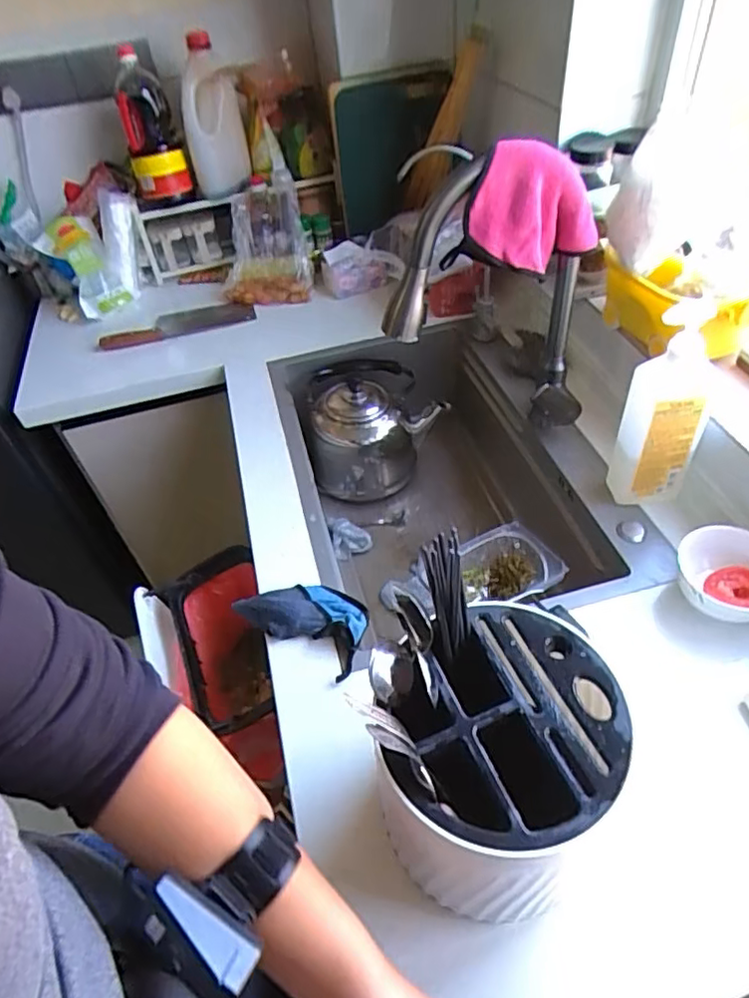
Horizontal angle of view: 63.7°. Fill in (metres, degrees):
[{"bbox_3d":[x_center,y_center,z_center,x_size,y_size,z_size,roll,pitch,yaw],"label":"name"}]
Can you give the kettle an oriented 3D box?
[{"bbox_3d":[-0.003,-0.130,1.145,0.250,0.190,0.192,-10,46,-2],"label":"kettle"}]

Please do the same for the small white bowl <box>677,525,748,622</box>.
[{"bbox_3d":[0.403,0.090,0.684,0.113,0.064,0.107,25,55,27],"label":"small white bowl"}]

